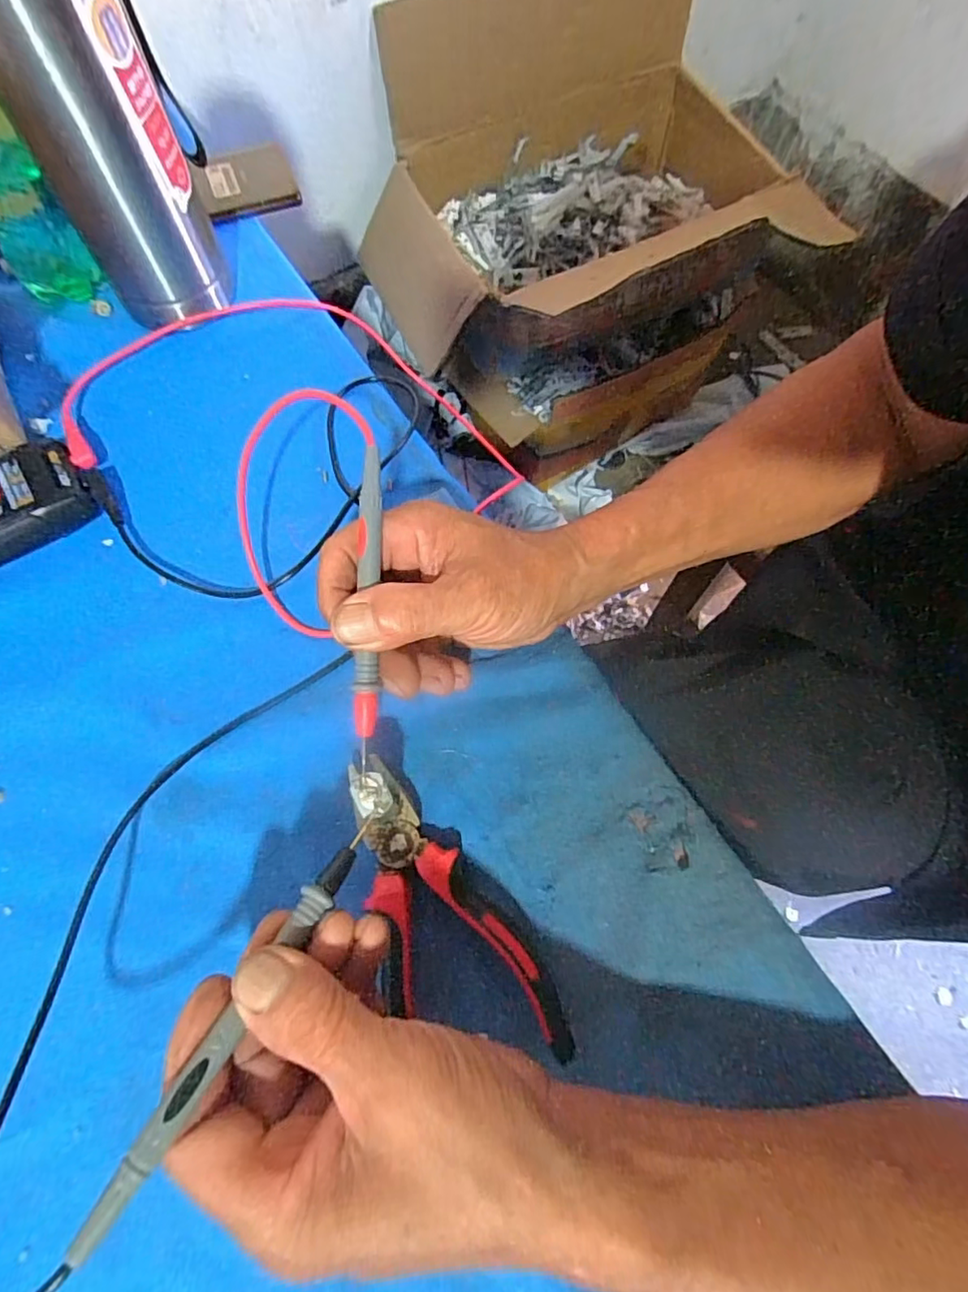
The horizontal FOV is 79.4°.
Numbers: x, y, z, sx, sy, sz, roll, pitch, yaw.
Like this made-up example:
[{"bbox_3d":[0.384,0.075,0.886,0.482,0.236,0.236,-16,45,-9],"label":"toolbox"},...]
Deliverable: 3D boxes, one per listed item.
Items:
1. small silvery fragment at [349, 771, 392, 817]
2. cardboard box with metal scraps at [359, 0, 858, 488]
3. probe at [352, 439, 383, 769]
[{"bbox_3d":[-0.050,0.066,0.258,0.015,0.004,0.019,-23,70,-9],"label":"small silvery fragment"},{"bbox_3d":[0.149,-0.603,0.893,0.603,0.468,0.480,-22,70,-9],"label":"cardboard box with metal scraps"},{"bbox_3d":[-0.052,-0.019,0.261,0.010,0.007,0.140,1,87,-1],"label":"probe"}]

